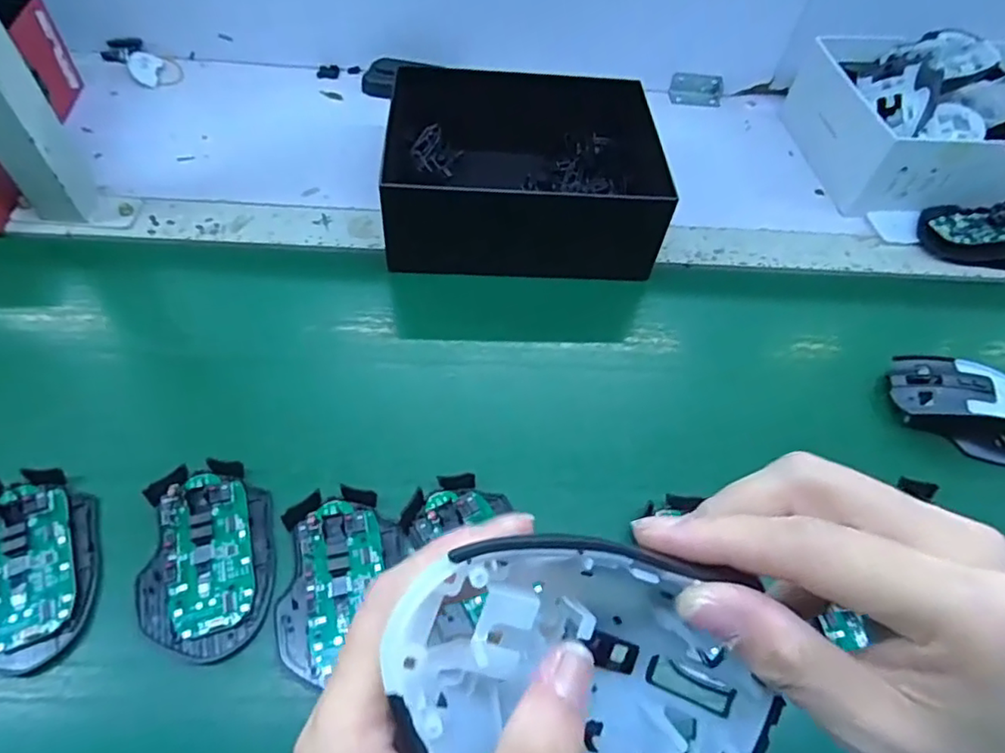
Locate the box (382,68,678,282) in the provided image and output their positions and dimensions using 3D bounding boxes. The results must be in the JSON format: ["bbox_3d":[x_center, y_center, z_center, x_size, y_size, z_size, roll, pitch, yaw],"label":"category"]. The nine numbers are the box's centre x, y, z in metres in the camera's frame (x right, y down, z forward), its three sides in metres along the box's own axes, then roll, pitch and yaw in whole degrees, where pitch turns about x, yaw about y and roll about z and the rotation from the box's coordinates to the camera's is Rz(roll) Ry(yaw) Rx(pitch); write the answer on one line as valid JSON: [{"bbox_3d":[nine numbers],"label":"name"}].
[{"bbox_3d":[0.017,-0.190,0.532,0.222,0.083,0.201,2,55,-4],"label":"box"}]

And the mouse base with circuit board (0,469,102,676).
[{"bbox_3d":[-0.274,0.107,0.337,0.072,0.019,0.112,-15,58,-15],"label":"mouse base with circuit board"}]

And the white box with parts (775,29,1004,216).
[{"bbox_3d":[0.454,-0.267,0.617,0.237,0.103,0.202,-2,55,-7],"label":"white box with parts"}]

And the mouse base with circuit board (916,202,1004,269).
[{"bbox_3d":[0.480,-0.142,0.567,0.147,0.044,0.069,1,55,-4],"label":"mouse base with circuit board"}]

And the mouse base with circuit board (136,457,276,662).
[{"bbox_3d":[-0.175,0.105,0.348,0.073,0.016,0.113,-9,56,-12],"label":"mouse base with circuit board"}]

